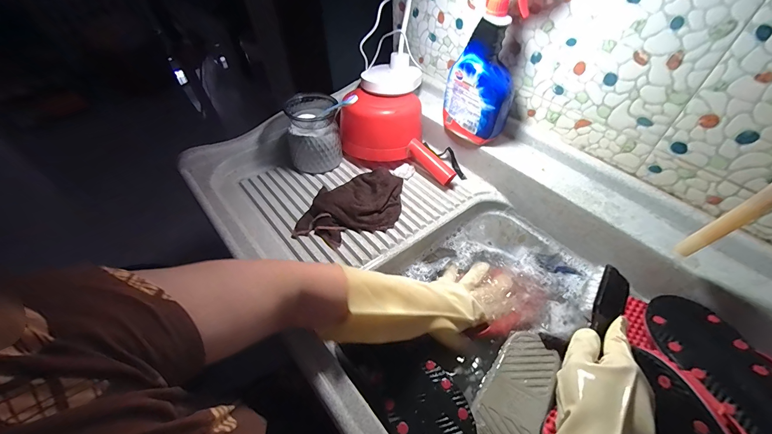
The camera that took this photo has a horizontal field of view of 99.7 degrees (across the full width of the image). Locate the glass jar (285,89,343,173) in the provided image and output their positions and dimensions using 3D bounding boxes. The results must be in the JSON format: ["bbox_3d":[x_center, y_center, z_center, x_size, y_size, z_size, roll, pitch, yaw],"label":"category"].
[{"bbox_3d":[-0.144,-0.171,0.647,0.101,0.114,0.119,-12,50,-7],"label":"glass jar"}]

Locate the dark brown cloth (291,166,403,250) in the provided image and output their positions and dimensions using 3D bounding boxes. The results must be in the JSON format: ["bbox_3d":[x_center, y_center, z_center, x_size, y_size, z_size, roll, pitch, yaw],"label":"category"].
[{"bbox_3d":[-0.055,-0.022,0.583,0.150,0.036,0.185,15,52,15],"label":"dark brown cloth"}]

